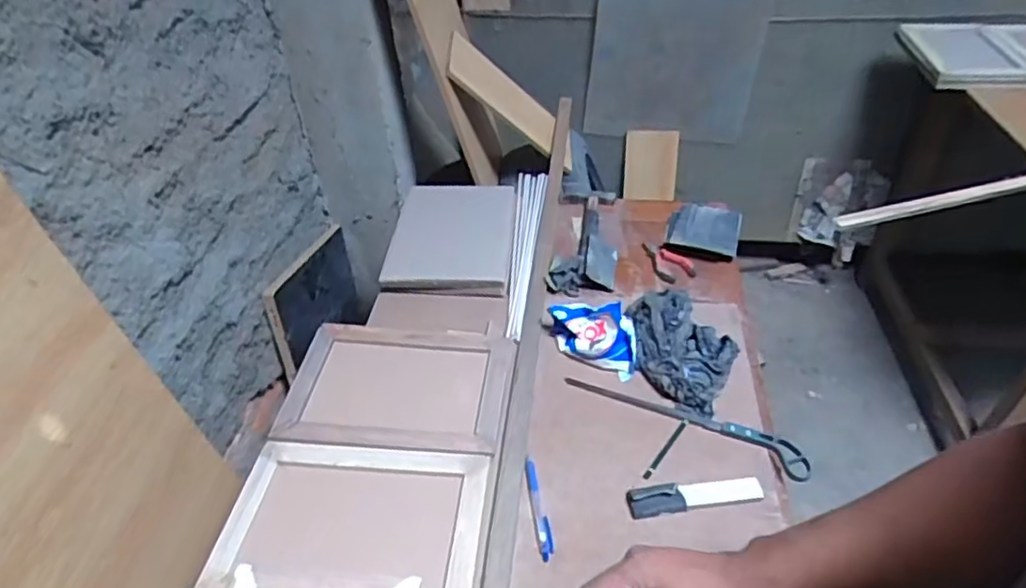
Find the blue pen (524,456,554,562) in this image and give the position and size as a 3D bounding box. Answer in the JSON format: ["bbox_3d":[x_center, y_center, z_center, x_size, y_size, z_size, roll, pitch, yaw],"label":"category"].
[{"bbox_3d":[0.030,0.258,0.775,0.018,0.008,0.134,-9,42,-5],"label":"blue pen"}]

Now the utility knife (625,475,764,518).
[{"bbox_3d":[0.219,0.244,0.770,0.162,0.012,0.036,-7,41,-2],"label":"utility knife"}]

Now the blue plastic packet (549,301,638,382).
[{"bbox_3d":[0.117,0.062,0.943,0.135,0.058,0.091,7,43,13],"label":"blue plastic packet"}]

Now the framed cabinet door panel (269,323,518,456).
[{"bbox_3d":[-0.161,0.130,0.910,0.306,0.031,0.213,2,42,7],"label":"framed cabinet door panel"}]

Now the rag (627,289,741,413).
[{"bbox_3d":[0.232,0.073,0.927,0.174,0.062,0.169,20,47,25],"label":"rag"}]

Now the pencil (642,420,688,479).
[{"bbox_3d":[0.200,0.201,0.831,0.012,0.011,0.113,26,50,30],"label":"pencil"}]

